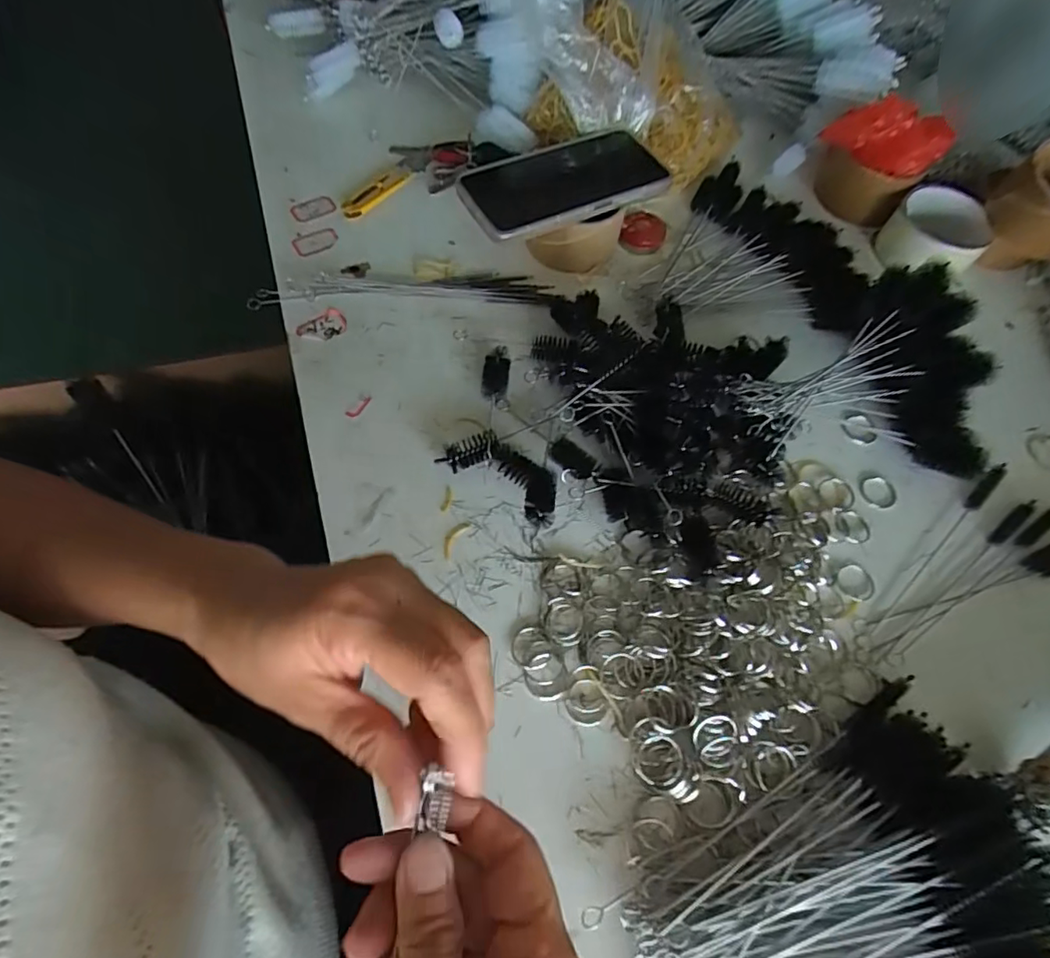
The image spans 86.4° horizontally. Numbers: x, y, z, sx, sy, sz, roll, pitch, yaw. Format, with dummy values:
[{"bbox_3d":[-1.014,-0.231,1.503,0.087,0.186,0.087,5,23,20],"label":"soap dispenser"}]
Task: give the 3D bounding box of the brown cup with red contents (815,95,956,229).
[{"bbox_3d":[0.325,-0.300,0.521,0.099,0.077,0.082,35,66,14],"label":"brown cup with red contents"}]

